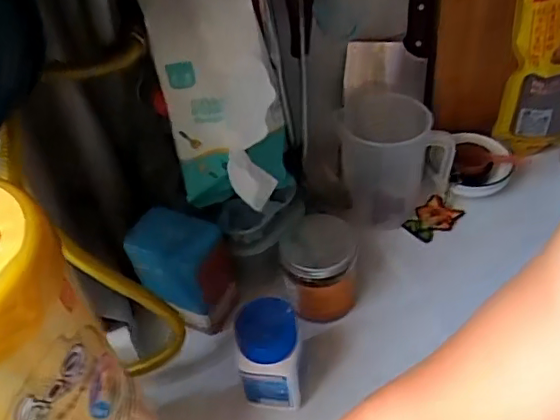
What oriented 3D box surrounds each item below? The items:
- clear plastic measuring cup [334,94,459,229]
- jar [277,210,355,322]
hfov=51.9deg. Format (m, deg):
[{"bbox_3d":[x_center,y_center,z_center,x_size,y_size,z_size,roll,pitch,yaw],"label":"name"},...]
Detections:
[{"bbox_3d":[0.146,-0.065,0.726,0.136,0.136,0.119,-4,45,2],"label":"clear plastic measuring cup"},{"bbox_3d":[0.046,0.058,0.646,0.081,0.096,0.085,-3,45,3],"label":"jar"}]

